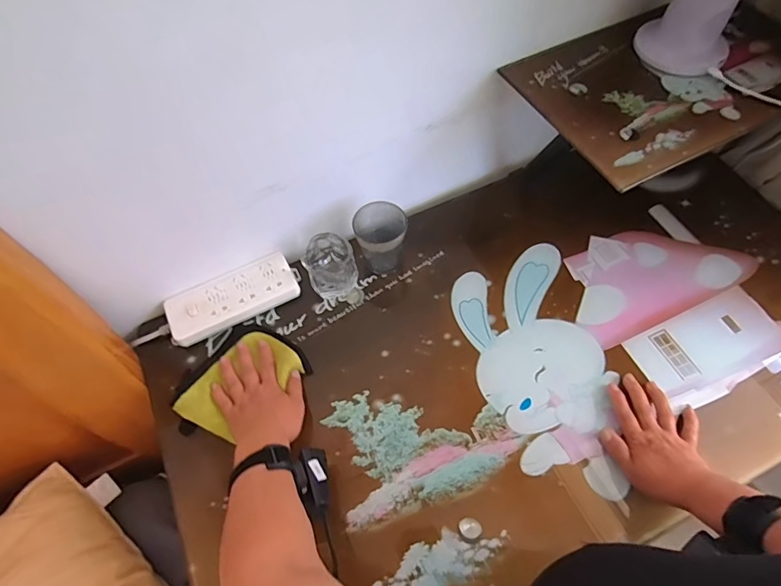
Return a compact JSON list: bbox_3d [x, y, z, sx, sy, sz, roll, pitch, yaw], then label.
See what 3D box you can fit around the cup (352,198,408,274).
[{"bbox_3d":[-0.013,-0.079,0.695,0.069,0.098,0.075,0,60,1],"label":"cup"}]

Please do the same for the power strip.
[{"bbox_3d":[-0.235,0.009,0.685,0.196,0.033,0.083,-25,63,-13],"label":"power strip"}]

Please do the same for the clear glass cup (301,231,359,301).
[{"bbox_3d":[-0.088,-0.039,0.686,0.064,0.078,0.078,-26,63,-14],"label":"clear glass cup"}]

